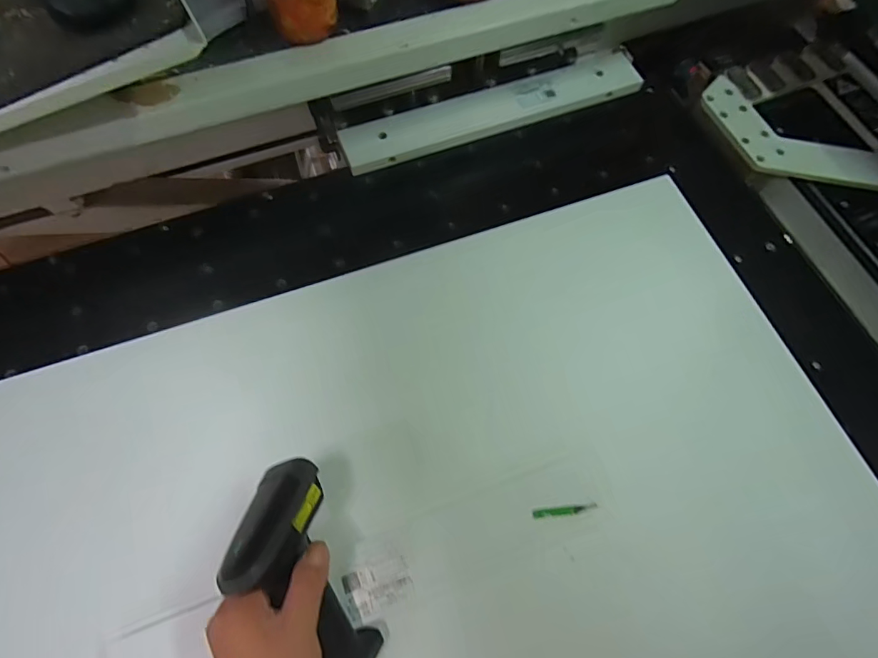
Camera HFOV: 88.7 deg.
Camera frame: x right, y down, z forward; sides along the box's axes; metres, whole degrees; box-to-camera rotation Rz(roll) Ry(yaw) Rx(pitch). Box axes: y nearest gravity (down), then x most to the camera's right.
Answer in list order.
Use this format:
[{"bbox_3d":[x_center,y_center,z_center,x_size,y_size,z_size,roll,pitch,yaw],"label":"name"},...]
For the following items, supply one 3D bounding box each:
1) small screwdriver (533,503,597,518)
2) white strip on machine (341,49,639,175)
[{"bbox_3d":[0.112,0.162,0.399,0.057,0.007,0.007,-4,67,-3],"label":"small screwdriver"},{"bbox_3d":[0.073,-0.294,0.599,0.413,0.027,0.071,-19,69,-9],"label":"white strip on machine"}]

